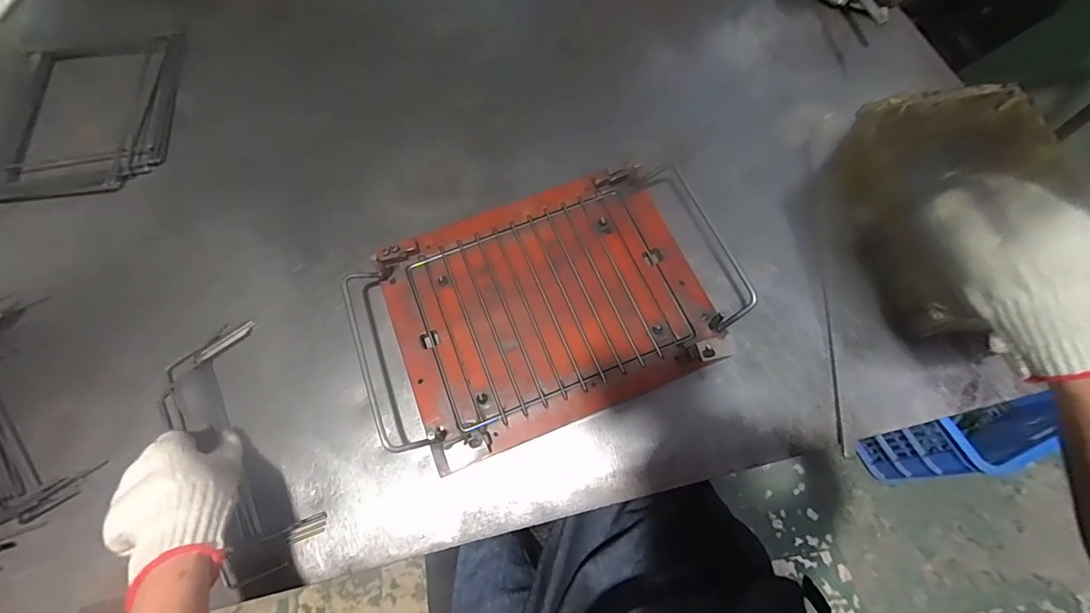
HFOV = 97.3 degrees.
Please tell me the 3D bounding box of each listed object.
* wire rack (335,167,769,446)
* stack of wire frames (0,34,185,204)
[{"bbox_3d":[0.008,-0.012,0.480,0.352,0.041,0.196,-21,68,-7],"label":"wire rack"},{"bbox_3d":[-0.592,-0.250,0.614,0.229,0.019,0.254,-6,67,-1],"label":"stack of wire frames"}]

